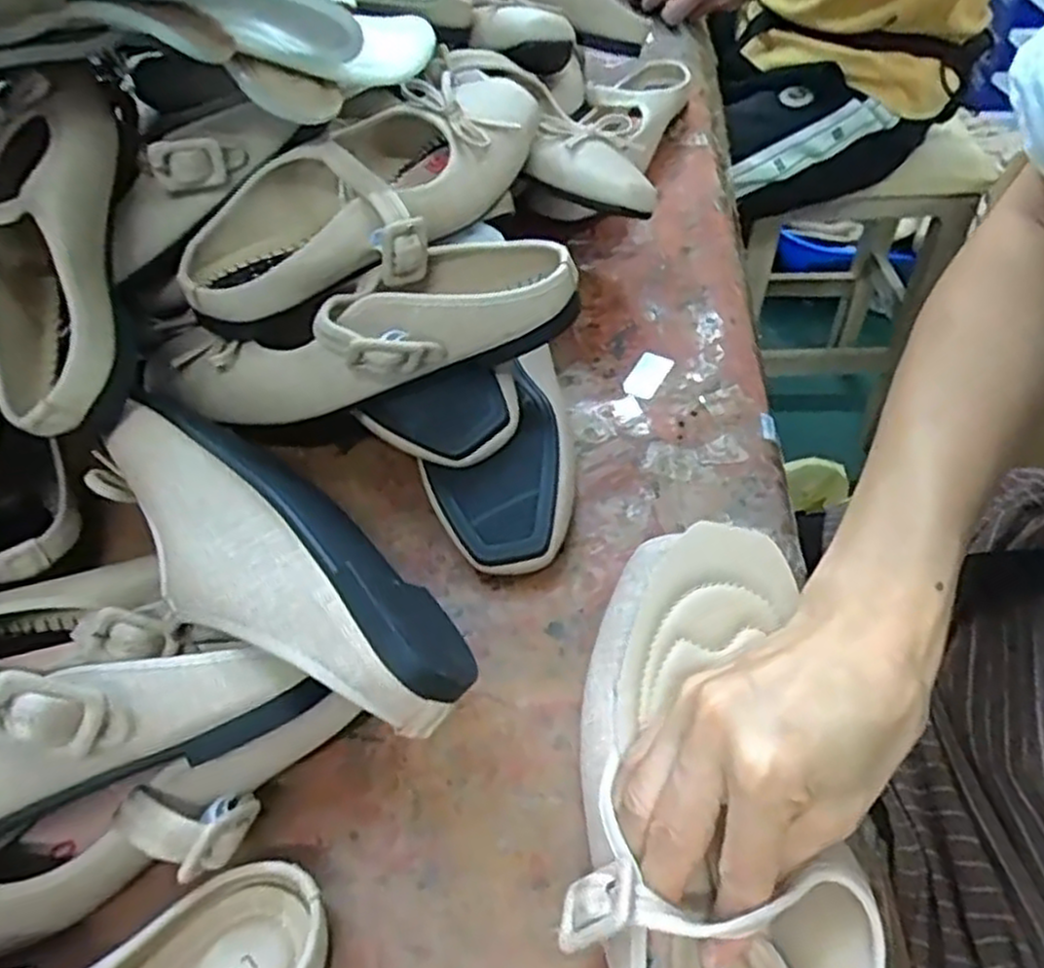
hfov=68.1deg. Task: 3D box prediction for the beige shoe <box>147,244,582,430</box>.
[{"bbox_3d":[-0.089,-0.079,0.398,0.235,0.053,0.086,-15,50,7],"label":"beige shoe"}]

